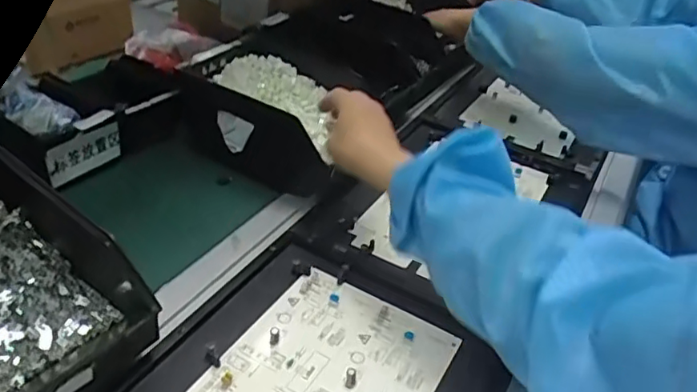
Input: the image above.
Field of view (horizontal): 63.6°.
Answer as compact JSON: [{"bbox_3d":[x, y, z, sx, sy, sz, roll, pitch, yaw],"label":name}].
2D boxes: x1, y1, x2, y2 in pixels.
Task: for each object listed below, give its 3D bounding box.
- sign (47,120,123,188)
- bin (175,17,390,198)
[{"bbox_3d":[-0.298,-0.051,0.639,0.009,0.046,0.092,13,35,36],"label":"sign"},{"bbox_3d":[-0.087,-0.104,0.700,0.187,0.114,0.137,19,38,17],"label":"bin"}]

